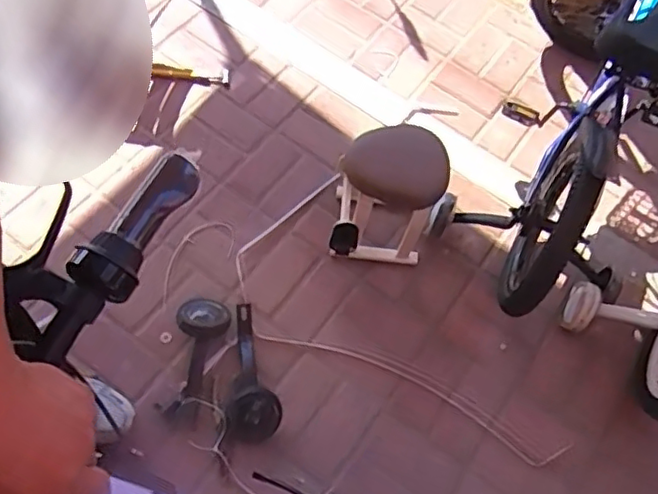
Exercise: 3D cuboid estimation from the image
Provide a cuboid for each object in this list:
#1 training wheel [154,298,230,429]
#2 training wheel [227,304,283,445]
[{"bbox_3d":[-0.273,0.227,1.235,0.103,0.062,0.255,13,76,3],"label":"training wheel"},{"bbox_3d":[-0.144,0.253,1.243,0.105,0.069,0.275,3,64,-4],"label":"training wheel"}]

